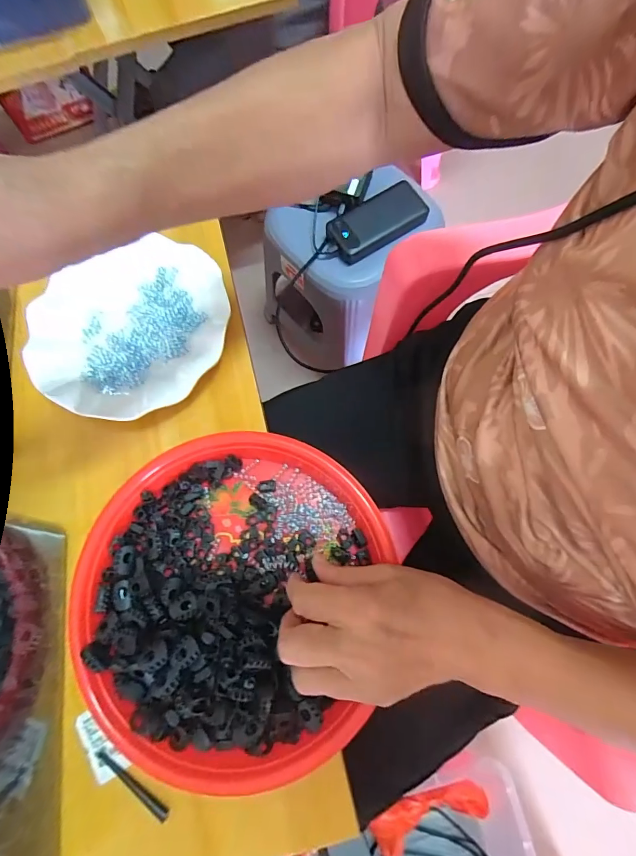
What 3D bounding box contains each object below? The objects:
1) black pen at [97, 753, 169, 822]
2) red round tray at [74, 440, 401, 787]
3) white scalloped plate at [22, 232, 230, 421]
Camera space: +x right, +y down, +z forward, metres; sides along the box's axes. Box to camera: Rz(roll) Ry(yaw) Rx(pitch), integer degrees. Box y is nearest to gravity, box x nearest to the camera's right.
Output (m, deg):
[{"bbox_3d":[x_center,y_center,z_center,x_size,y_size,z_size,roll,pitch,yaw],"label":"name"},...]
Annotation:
[{"bbox_3d":[-0.134,0.256,0.279,0.066,0.008,0.008,29,77,10],"label":"black pen"},{"bbox_3d":[-0.072,0.121,0.296,0.219,0.035,0.236,-1,74,2],"label":"red round tray"},{"bbox_3d":[-0.176,-0.098,0.368,0.181,0.019,0.183,-1,74,2],"label":"white scalloped plate"}]

